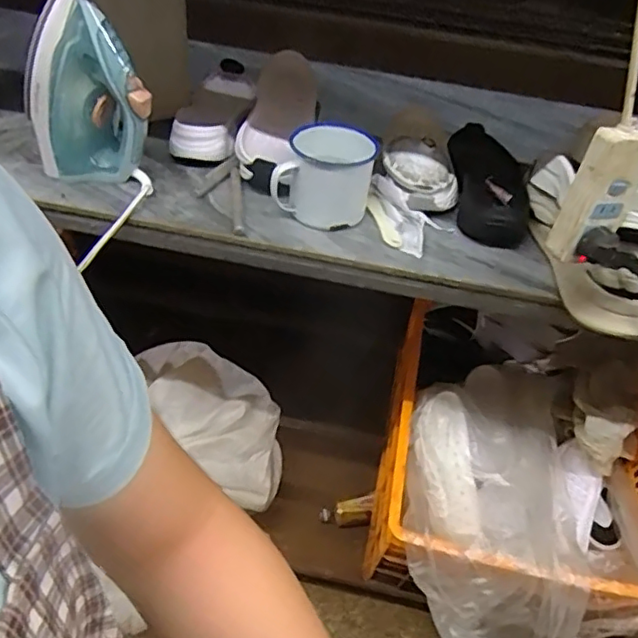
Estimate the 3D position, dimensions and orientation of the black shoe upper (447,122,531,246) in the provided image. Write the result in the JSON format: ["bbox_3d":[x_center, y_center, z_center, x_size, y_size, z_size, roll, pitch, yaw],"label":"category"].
[{"bbox_3d":[0.232,-0.199,0.827,0.110,0.041,0.288,9,42,2],"label":"black shoe upper"}]

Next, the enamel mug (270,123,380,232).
[{"bbox_3d":[0.010,-0.182,0.737,0.111,0.093,0.096,23,44,17],"label":"enamel mug"}]

